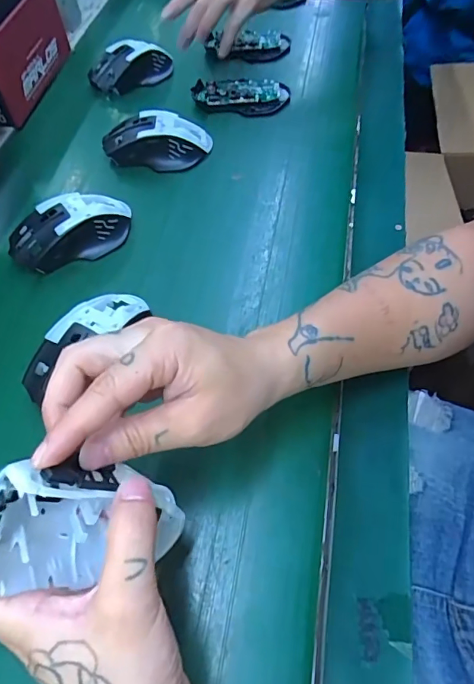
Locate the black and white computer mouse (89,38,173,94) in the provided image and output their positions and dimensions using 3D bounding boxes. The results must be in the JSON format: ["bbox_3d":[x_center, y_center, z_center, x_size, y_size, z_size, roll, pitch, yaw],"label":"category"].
[{"bbox_3d":[-0.133,-0.346,0.581,0.103,0.040,0.050,-14,61,-5],"label":"black and white computer mouse"}]

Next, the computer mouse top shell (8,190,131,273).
[{"bbox_3d":[-0.155,-0.106,0.432,0.112,0.036,0.056,-28,63,-12],"label":"computer mouse top shell"}]

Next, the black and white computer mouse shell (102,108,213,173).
[{"bbox_3d":[-0.088,-0.215,0.497,0.114,0.040,0.057,-3,59,0],"label":"black and white computer mouse shell"}]

